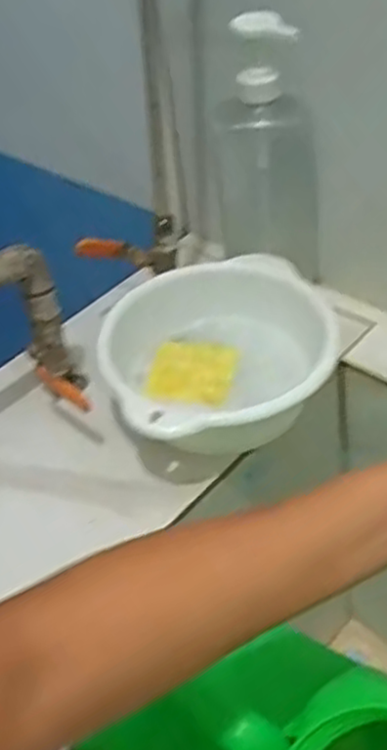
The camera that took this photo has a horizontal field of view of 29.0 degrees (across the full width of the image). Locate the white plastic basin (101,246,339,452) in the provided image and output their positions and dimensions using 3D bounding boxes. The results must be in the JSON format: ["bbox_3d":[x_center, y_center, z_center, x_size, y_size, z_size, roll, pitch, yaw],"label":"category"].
[{"bbox_3d":[0.024,-0.008,0.660,0.195,0.082,0.195,-4,43,4],"label":"white plastic basin"}]

